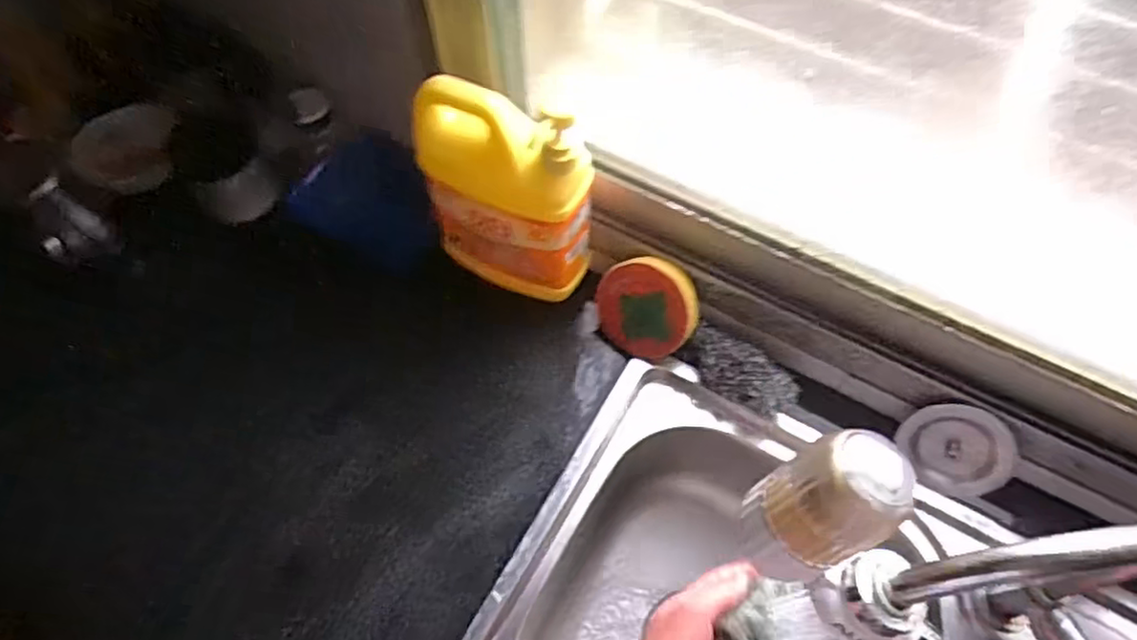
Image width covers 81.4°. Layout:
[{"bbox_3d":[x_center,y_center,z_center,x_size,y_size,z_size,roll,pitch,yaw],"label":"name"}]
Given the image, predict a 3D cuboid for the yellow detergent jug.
[{"bbox_3d":[-0.055,-0.110,0.578,0.154,0.200,0.062,22,64,12],"label":"yellow detergent jug"}]

